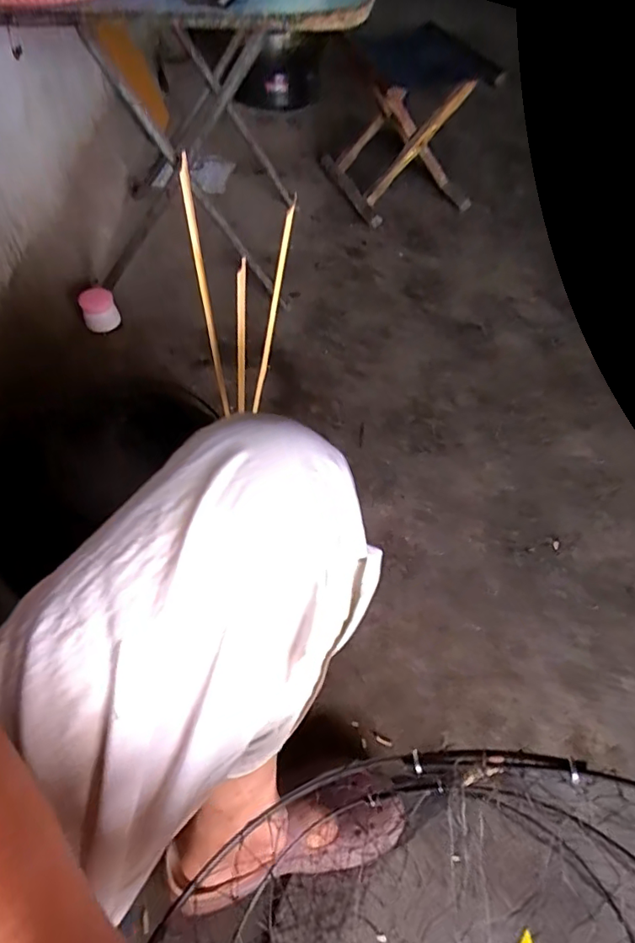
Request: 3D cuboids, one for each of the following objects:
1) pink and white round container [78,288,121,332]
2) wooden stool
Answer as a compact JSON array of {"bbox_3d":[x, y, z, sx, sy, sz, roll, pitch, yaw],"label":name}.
[{"bbox_3d":[-0.406,-0.303,0.996,0.062,0.068,0.049,-17,59,-14],"label":"pink and white round container"},{"bbox_3d":[0.195,-0.796,1.247,0.291,0.284,0.308,-17,59,-12],"label":"wooden stool"}]

